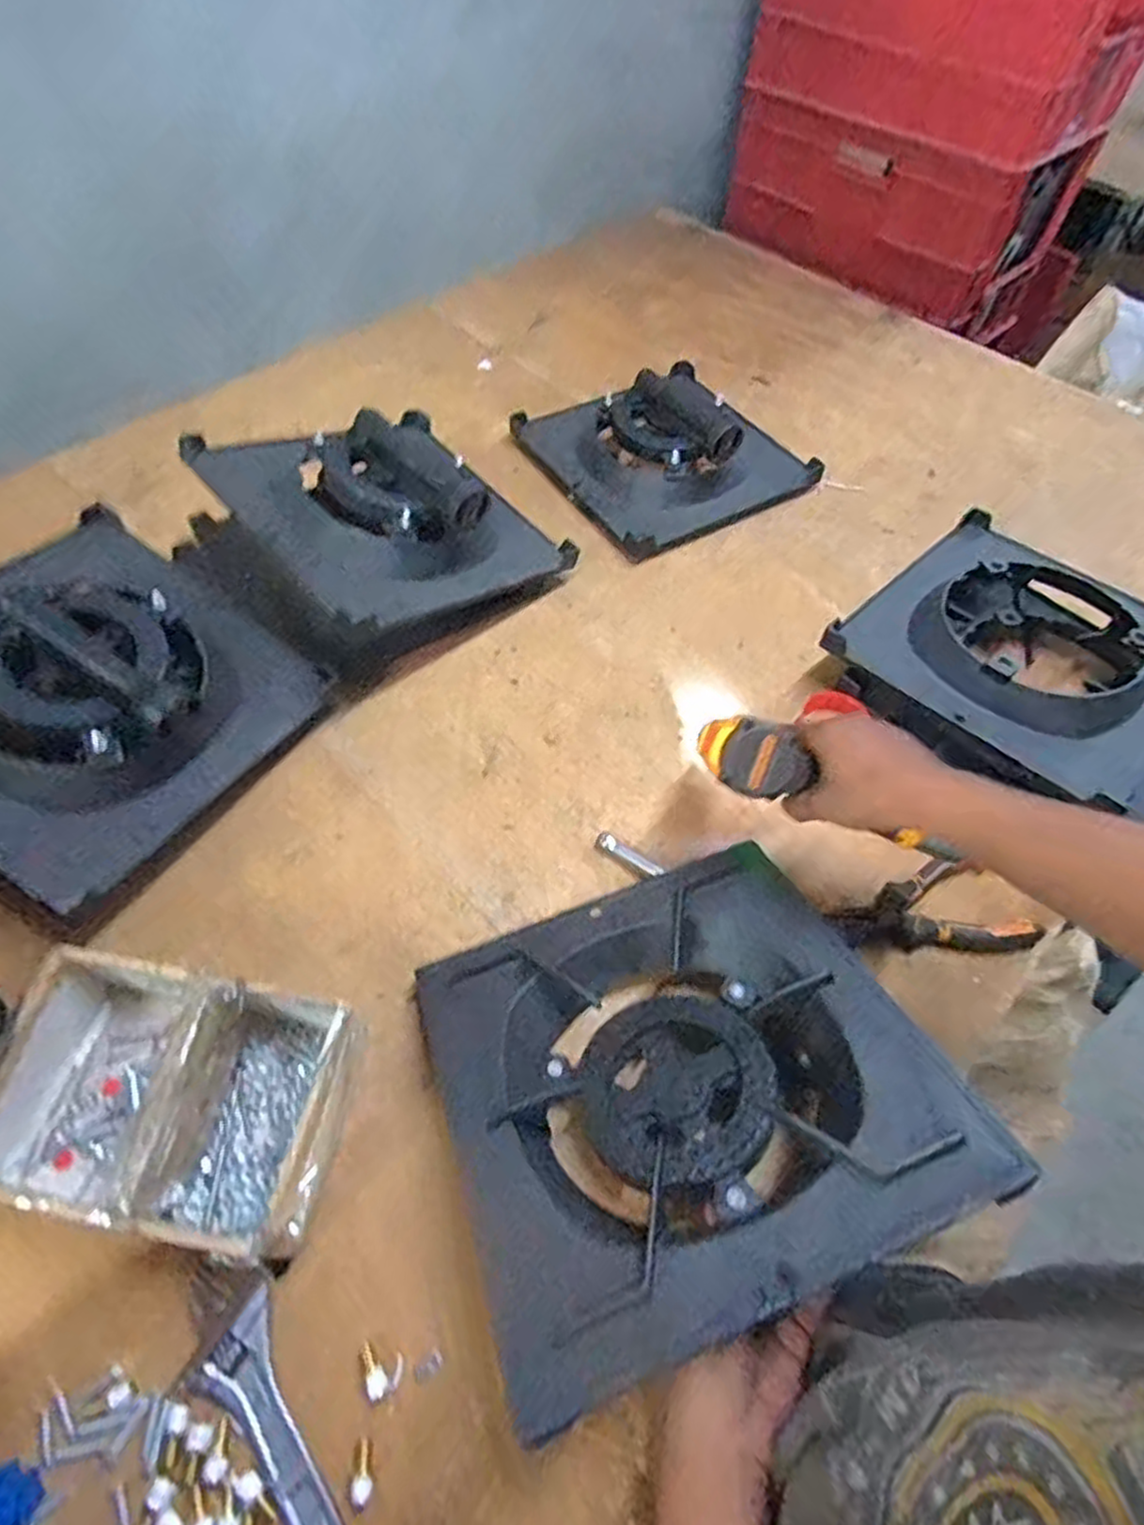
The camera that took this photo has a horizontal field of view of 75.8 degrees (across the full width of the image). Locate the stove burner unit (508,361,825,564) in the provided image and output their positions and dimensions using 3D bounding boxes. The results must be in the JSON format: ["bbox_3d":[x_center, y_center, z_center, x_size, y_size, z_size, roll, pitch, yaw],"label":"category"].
[{"bbox_3d":[0.118,-0.420,0.938,0.293,0.092,0.275,-26,61,-19],"label":"stove burner unit"}]

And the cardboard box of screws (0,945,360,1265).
[{"bbox_3d":[-0.270,0.224,0.496,0.234,0.085,0.149,9,56,3],"label":"cardboard box of screws"}]

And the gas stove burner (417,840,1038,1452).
[{"bbox_3d":[0.068,0.208,0.491,0.290,0.060,0.289,-19,36,-11],"label":"gas stove burner"}]

